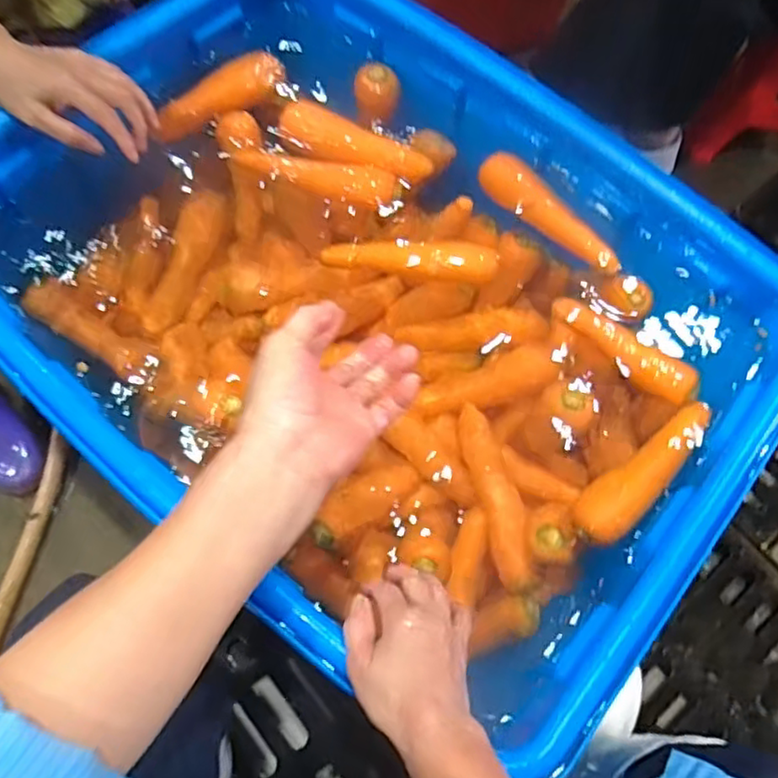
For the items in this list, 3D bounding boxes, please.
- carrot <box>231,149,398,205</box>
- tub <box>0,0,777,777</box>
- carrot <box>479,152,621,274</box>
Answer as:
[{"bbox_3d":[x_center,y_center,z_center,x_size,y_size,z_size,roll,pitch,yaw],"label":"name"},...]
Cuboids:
[{"bbox_3d":[-0.074,-0.224,0.673,0.168,0.035,0.042,6,67,-17],"label":"carrot"},{"bbox_3d":[-0.015,-0.082,0.634,0.706,0.233,0.533,41,71,11],"label":"tub"},{"bbox_3d":[0.171,-0.186,0.674,0.174,0.034,0.040,39,71,10],"label":"carrot"}]

